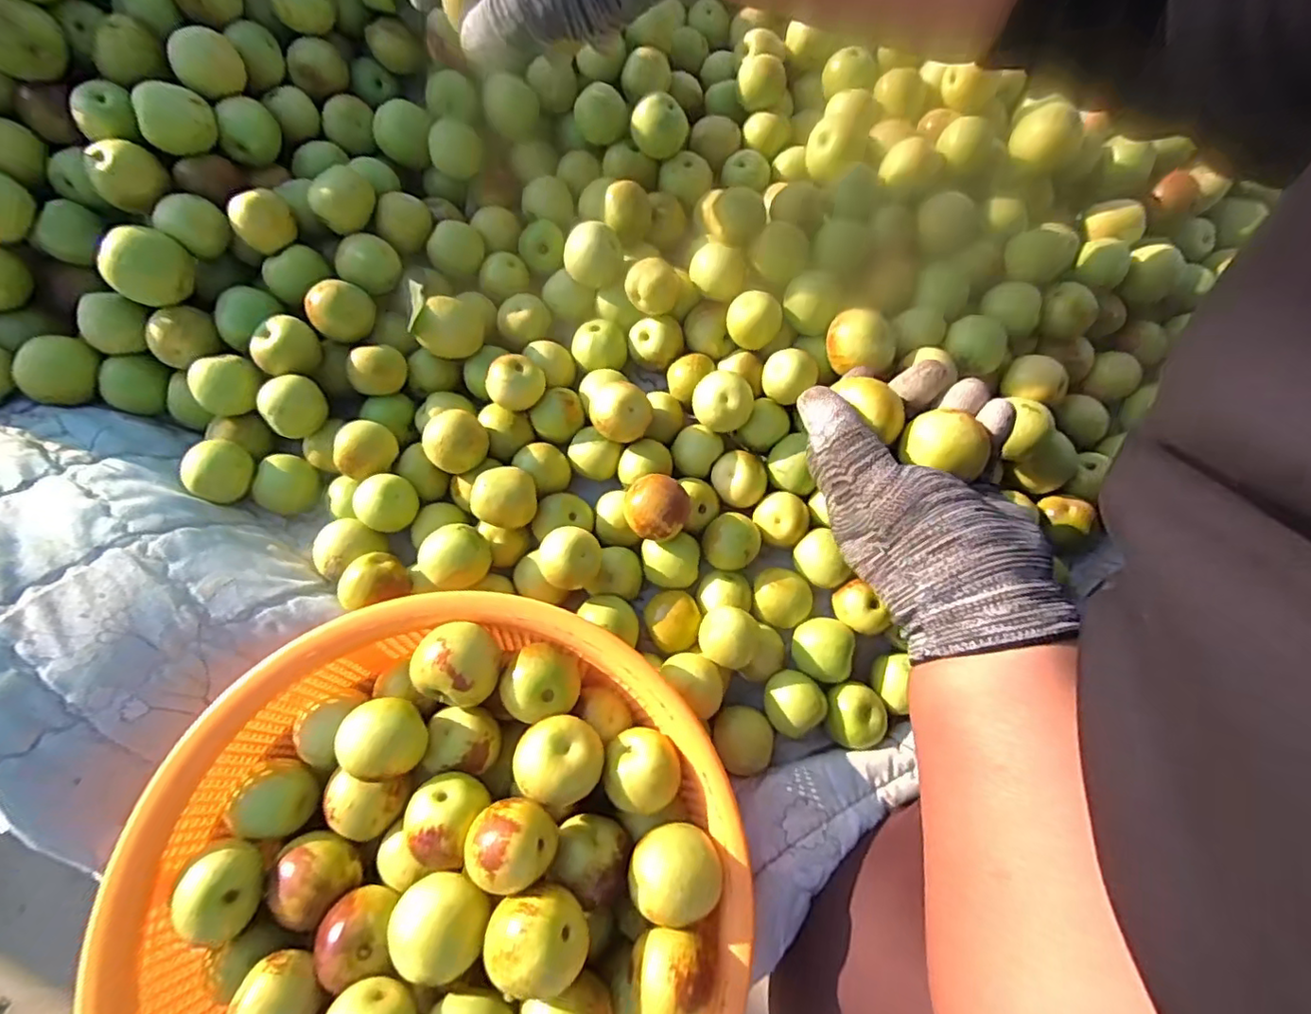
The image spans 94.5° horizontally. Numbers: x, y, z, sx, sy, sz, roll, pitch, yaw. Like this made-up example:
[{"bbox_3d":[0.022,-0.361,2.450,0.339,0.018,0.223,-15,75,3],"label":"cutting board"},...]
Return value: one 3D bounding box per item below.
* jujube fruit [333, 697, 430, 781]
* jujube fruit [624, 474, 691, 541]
[{"bbox_3d":[-0.125,0.107,0.281,0.033,0.032,0.034,0,76,-1],"label":"jujube fruit"},{"bbox_3d":[0.000,0.002,0.356,0.036,0.040,0.037,0,76,-1],"label":"jujube fruit"}]

